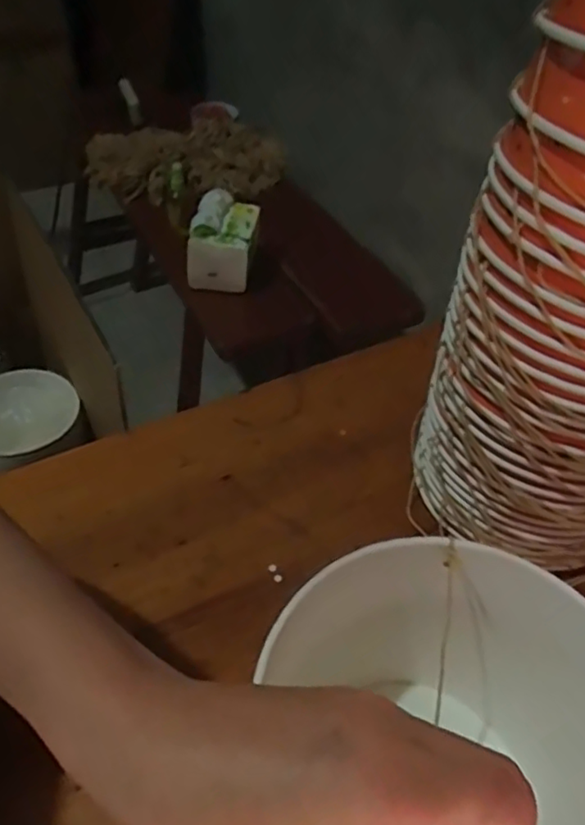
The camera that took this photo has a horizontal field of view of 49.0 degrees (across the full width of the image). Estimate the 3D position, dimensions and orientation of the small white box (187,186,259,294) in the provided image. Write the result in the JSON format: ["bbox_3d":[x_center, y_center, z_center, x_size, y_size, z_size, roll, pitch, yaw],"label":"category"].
[{"bbox_3d":[-0.109,-0.269,1.022,0.093,0.113,0.119,7,46,2],"label":"small white box"}]

